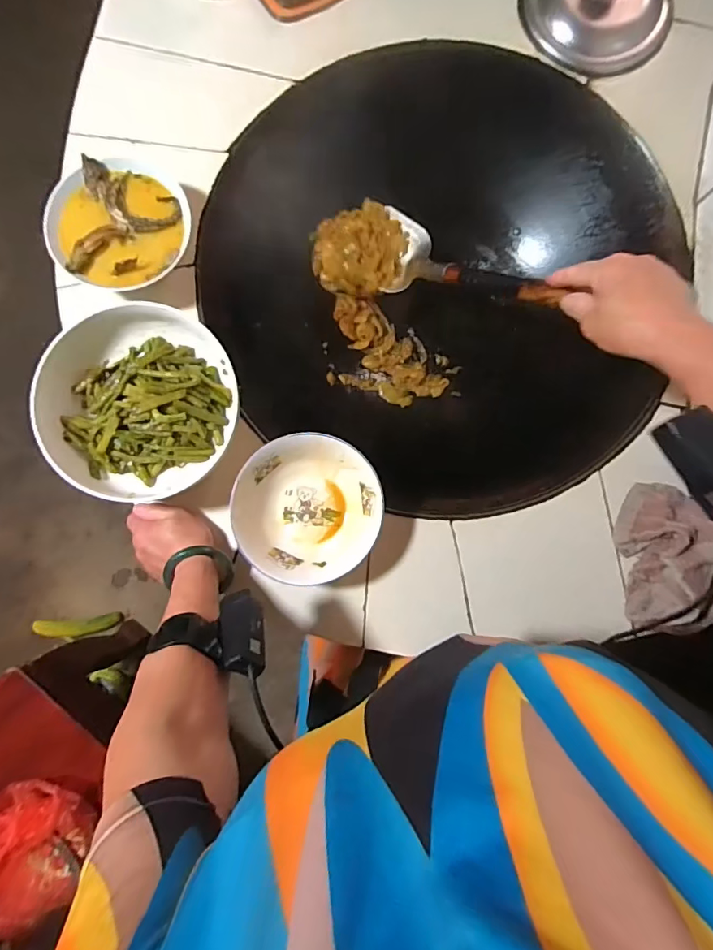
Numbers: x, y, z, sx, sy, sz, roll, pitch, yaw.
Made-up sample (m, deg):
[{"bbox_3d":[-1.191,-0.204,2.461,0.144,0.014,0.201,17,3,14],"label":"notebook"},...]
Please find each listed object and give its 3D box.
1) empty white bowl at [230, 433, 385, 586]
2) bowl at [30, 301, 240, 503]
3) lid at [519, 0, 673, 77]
[{"bbox_3d":[-0.051,0.036,0.519,0.151,0.050,0.148,0,85,-1],"label":"empty white bowl"},{"bbox_3d":[-0.227,-0.078,0.511,0.189,0.064,0.197,0,85,-1],"label":"bowl"},{"bbox_3d":[0.290,-0.582,0.591,0.183,0.052,0.156,43,86,3],"label":"lid"}]

